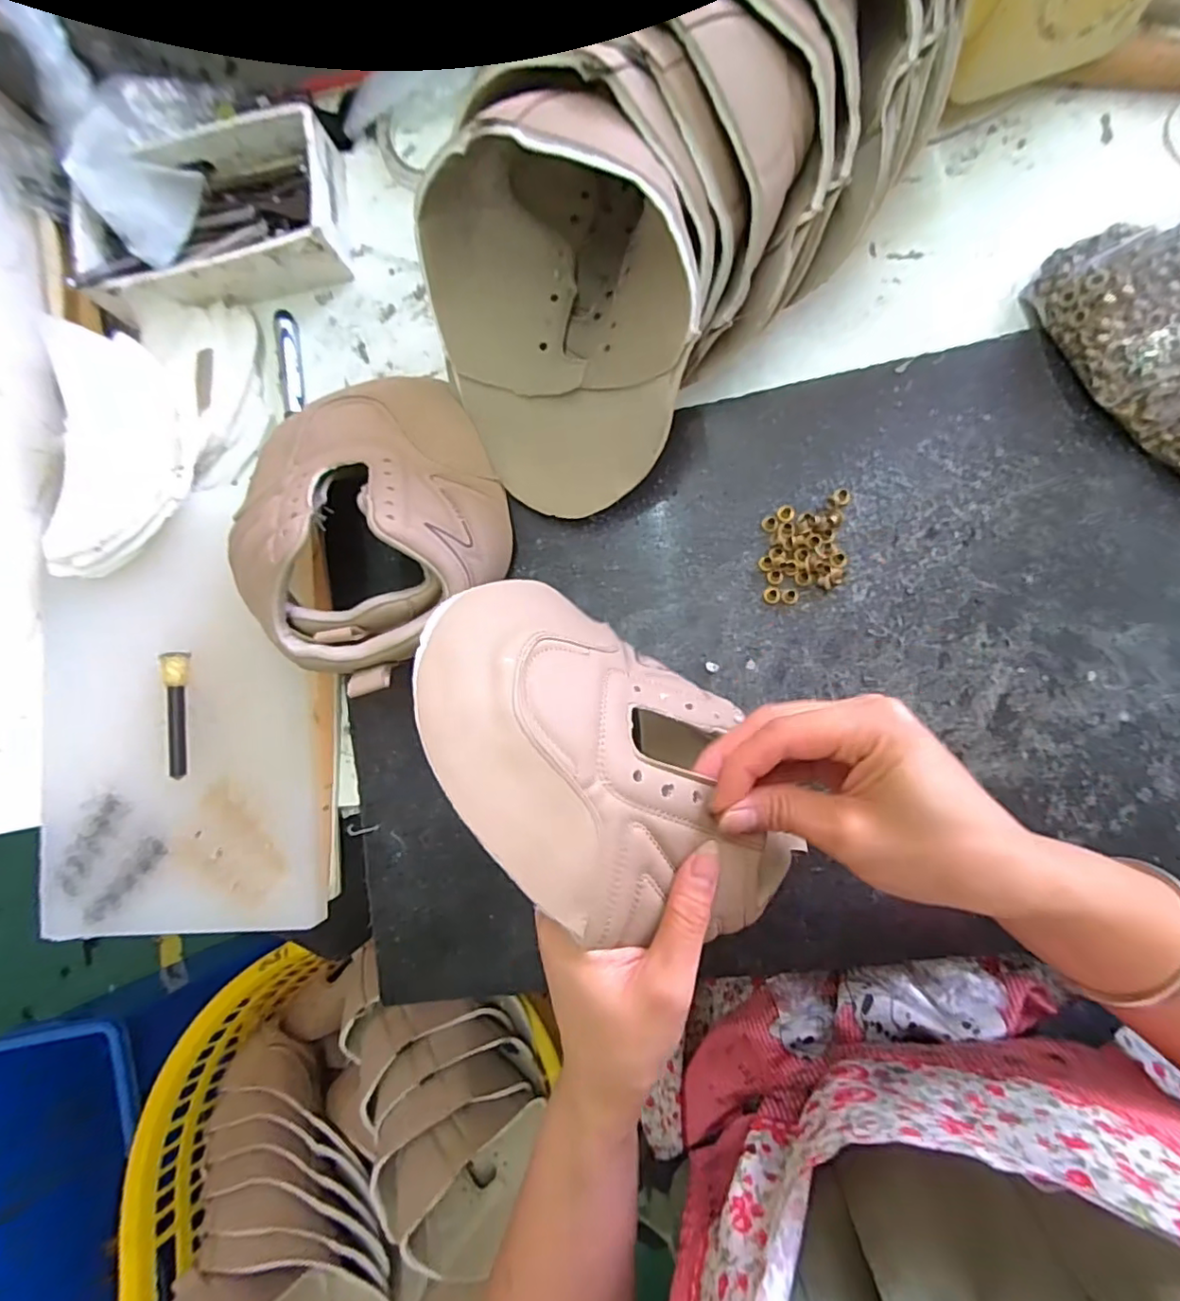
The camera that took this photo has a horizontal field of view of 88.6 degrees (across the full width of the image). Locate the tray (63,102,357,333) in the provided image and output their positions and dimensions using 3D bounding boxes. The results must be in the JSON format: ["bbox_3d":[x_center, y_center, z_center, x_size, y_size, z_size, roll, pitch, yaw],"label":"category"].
[{"bbox_3d":[-0.269,-0.306,0.432,0.189,0.043,0.111,-12,84,7],"label":"tray"}]

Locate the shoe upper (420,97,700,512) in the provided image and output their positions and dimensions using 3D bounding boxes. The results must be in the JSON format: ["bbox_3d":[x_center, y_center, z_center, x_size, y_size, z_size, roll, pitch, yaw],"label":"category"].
[{"bbox_3d":[-0.019,-0.184,0.329,0.135,0.122,0.188,-18,84,7],"label":"shoe upper"}]

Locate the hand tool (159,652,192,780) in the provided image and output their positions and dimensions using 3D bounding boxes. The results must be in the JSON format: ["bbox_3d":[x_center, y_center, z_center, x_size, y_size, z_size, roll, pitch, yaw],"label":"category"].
[{"bbox_3d":[-0.280,0.044,0.407,0.012,0.013,0.084,-2,86,8],"label":"hand tool"}]

